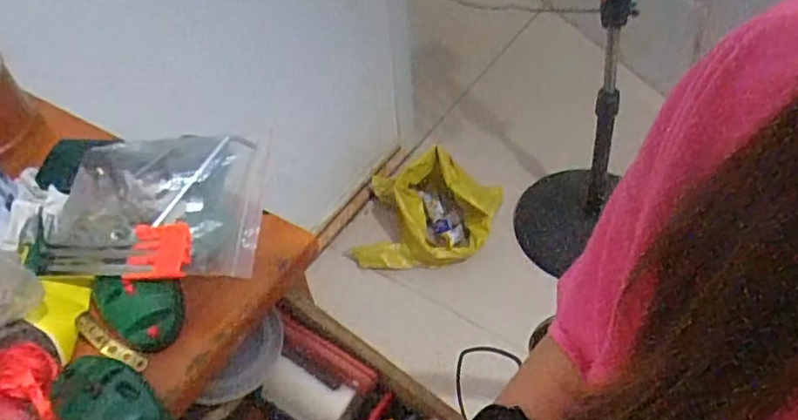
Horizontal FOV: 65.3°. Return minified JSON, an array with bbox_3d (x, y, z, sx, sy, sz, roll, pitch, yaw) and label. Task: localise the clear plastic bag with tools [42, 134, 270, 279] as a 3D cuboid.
[{"bbox_3d":[-0.229,0.000,0.600,0.198,0.061,0.158,-2,49,3],"label":"clear plastic bag with tools"}]

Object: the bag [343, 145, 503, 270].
[{"bbox_3d":[0.063,0.004,1.568,0.328,0.218,0.308,13,52,15],"label":"bag"}]

